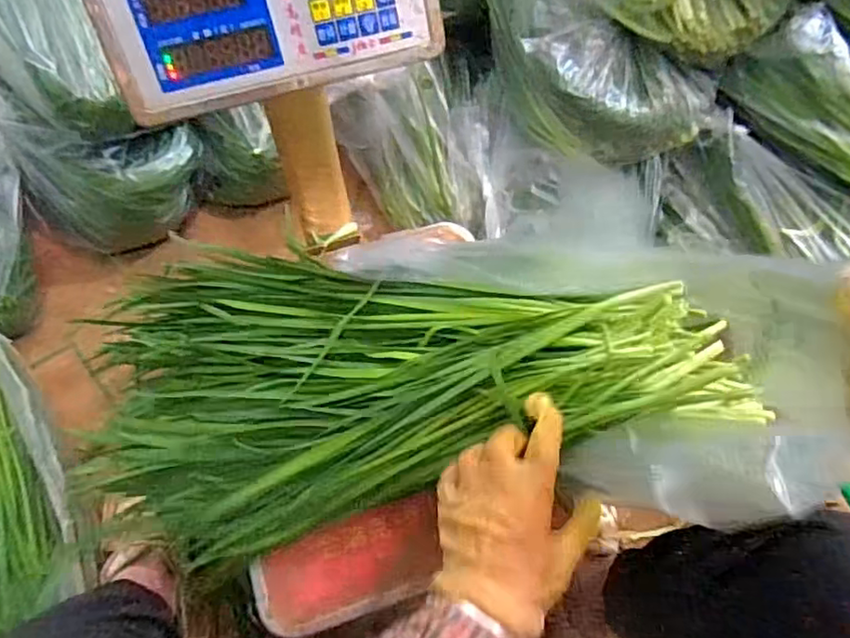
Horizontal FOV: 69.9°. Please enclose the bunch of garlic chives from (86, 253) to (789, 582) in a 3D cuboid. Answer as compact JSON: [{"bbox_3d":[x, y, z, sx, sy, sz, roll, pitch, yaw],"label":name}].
[{"bbox_3d":[-0.035,0.052,0.509,0.531,0.084,0.264,-6,68,17],"label":"bunch of garlic chives"}]

